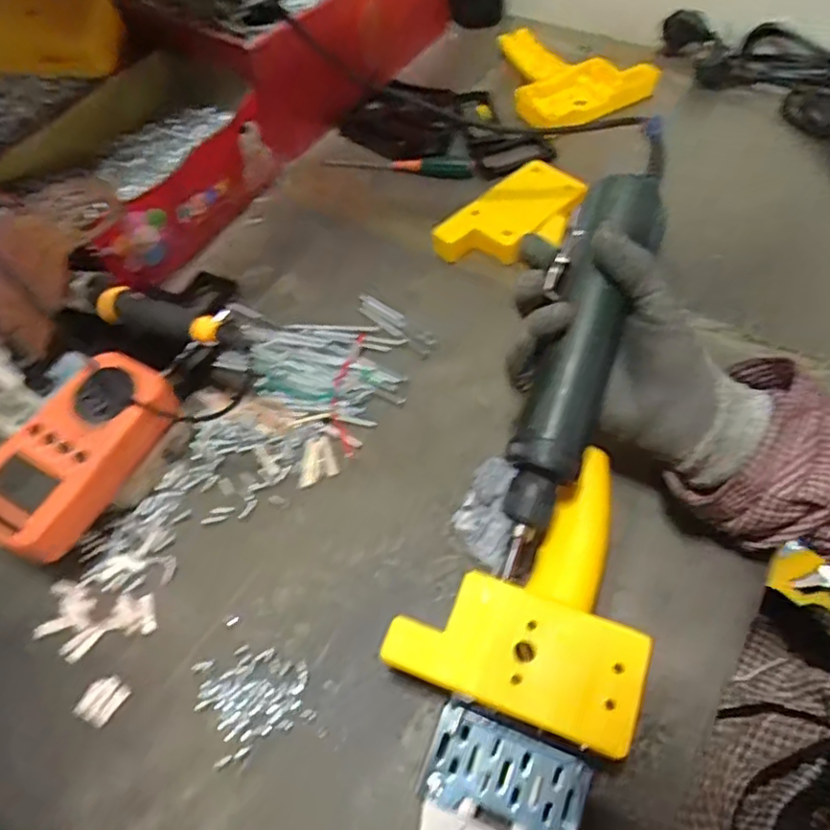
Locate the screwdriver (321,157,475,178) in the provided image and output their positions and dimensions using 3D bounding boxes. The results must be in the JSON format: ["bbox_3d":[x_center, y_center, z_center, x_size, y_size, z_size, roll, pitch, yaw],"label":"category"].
[{"bbox_3d":[-0.018,-0.234,0.576,0.145,0.014,0.017,10,60,11],"label":"screwdriver"}]

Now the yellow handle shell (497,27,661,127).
[{"bbox_3d":[0.144,-0.343,0.624,0.171,0.039,0.111,29,65,20],"label":"yellow handle shell"}]

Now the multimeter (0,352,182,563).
[{"bbox_3d":[-0.209,0.021,0.385,0.079,0.029,0.129,26,64,19],"label":"multimeter"}]

